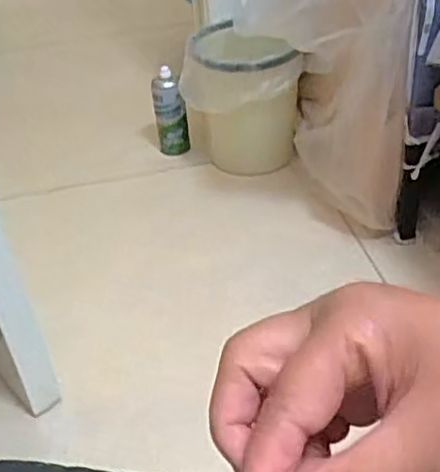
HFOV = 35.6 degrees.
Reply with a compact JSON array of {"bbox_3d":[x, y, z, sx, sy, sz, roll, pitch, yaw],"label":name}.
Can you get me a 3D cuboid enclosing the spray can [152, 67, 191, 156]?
[{"bbox_3d":[-0.101,-0.246,1.406,0.064,0.193,0.062,-4,37,3],"label":"spray can"}]

